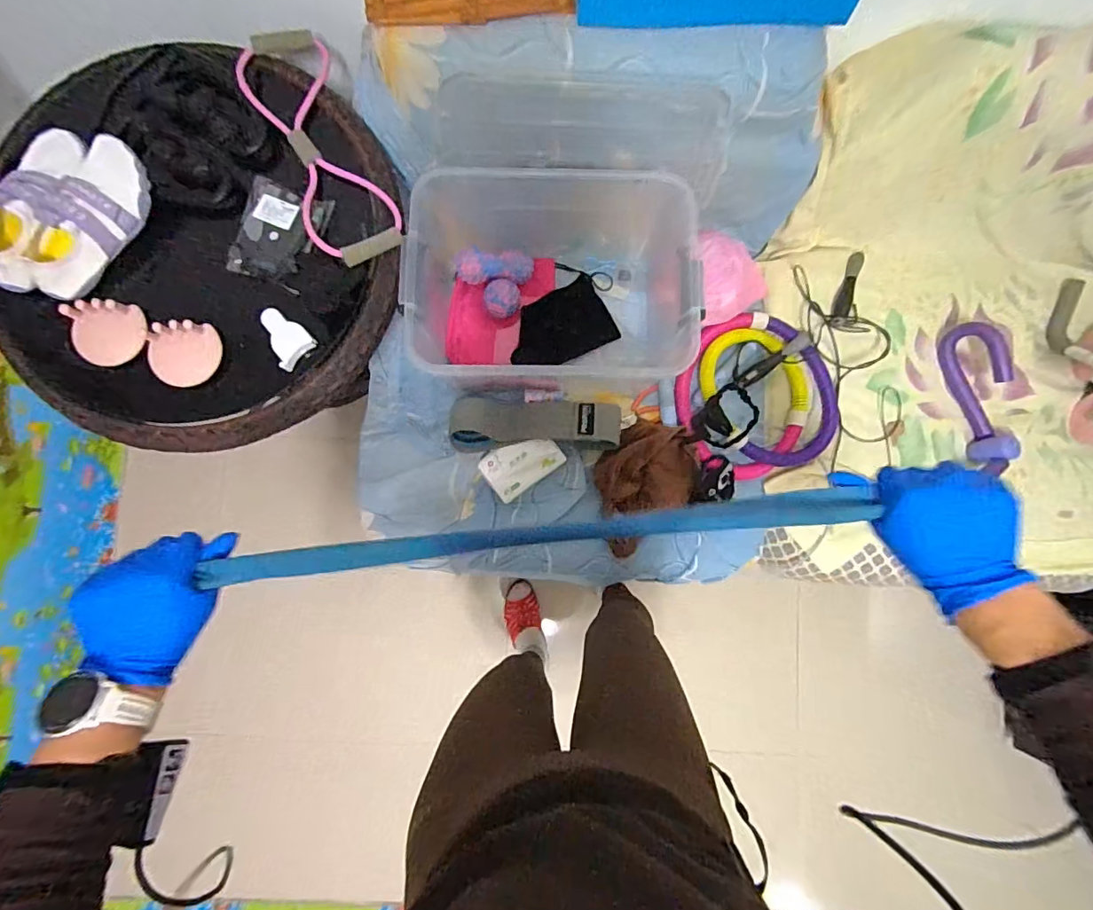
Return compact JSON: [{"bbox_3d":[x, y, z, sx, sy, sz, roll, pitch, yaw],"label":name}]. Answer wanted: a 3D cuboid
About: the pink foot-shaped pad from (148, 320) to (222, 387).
[{"bbox_3d":[-0.527,-0.147,0.744,0.094,0.009,0.090,-2,100,-13],"label":"pink foot-shaped pad"}]

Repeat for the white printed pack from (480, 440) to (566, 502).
[{"bbox_3d":[-0.046,0.014,0.955,0.139,0.065,0.092,-36,86,-3],"label":"white printed pack"}]

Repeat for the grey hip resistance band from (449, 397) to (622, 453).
[{"bbox_3d":[-0.019,-0.055,0.949,0.313,0.053,0.092,0,85,-1],"label":"grey hip resistance band"}]

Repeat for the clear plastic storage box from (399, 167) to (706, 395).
[{"bbox_3d":[0.008,-0.290,0.922,0.464,0.254,0.332,2,85,-1],"label":"clear plastic storage box"}]

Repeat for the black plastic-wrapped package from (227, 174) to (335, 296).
[{"bbox_3d":[-0.403,-0.332,0.767,0.118,0.016,0.148,18,85,1],"label":"black plastic-wrapped package"}]

